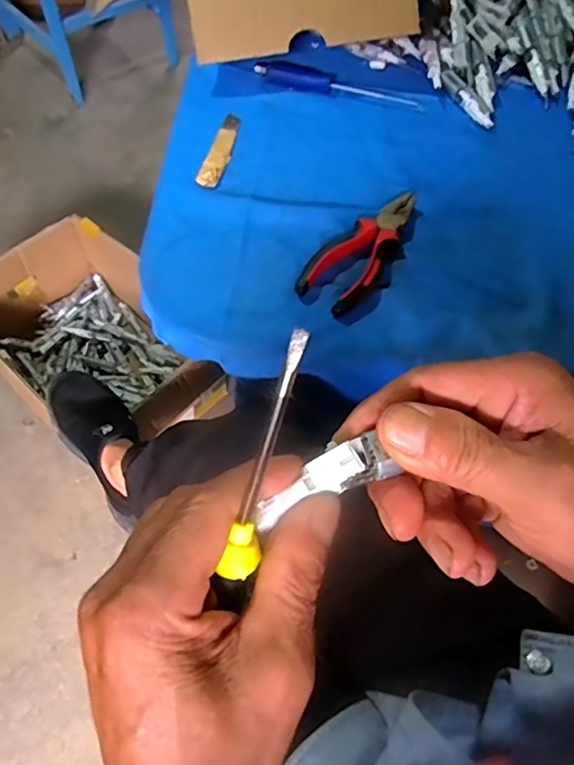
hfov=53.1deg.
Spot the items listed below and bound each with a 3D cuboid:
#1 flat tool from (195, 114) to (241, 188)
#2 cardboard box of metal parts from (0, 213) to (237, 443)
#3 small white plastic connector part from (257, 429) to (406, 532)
[{"bbox_3d":[-0.068,-0.240,0.592,0.023,0.007,0.111,12,60,5],"label":"flat tool"},{"bbox_3d":[-0.373,-0.061,1.115,0.312,0.190,0.474,-37,69,-20],"label":"cardboard box of metal parts"},{"bbox_3d":[0.012,0.039,0.228,0.056,0.008,0.021,-29,65,-4],"label":"small white plastic connector part"}]

